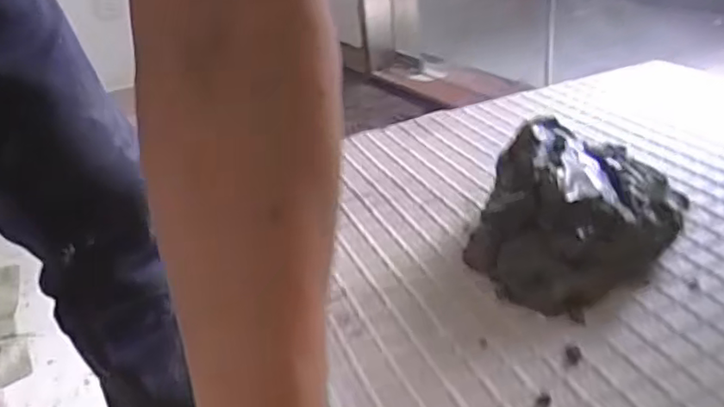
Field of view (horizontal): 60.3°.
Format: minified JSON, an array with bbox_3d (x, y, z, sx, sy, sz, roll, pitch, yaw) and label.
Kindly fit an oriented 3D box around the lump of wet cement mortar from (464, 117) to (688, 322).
[{"bbox_3d":[0.204,0.001,0.607,0.161,0.097,0.216,17,35,37],"label":"lump of wet cement mortar"}]

